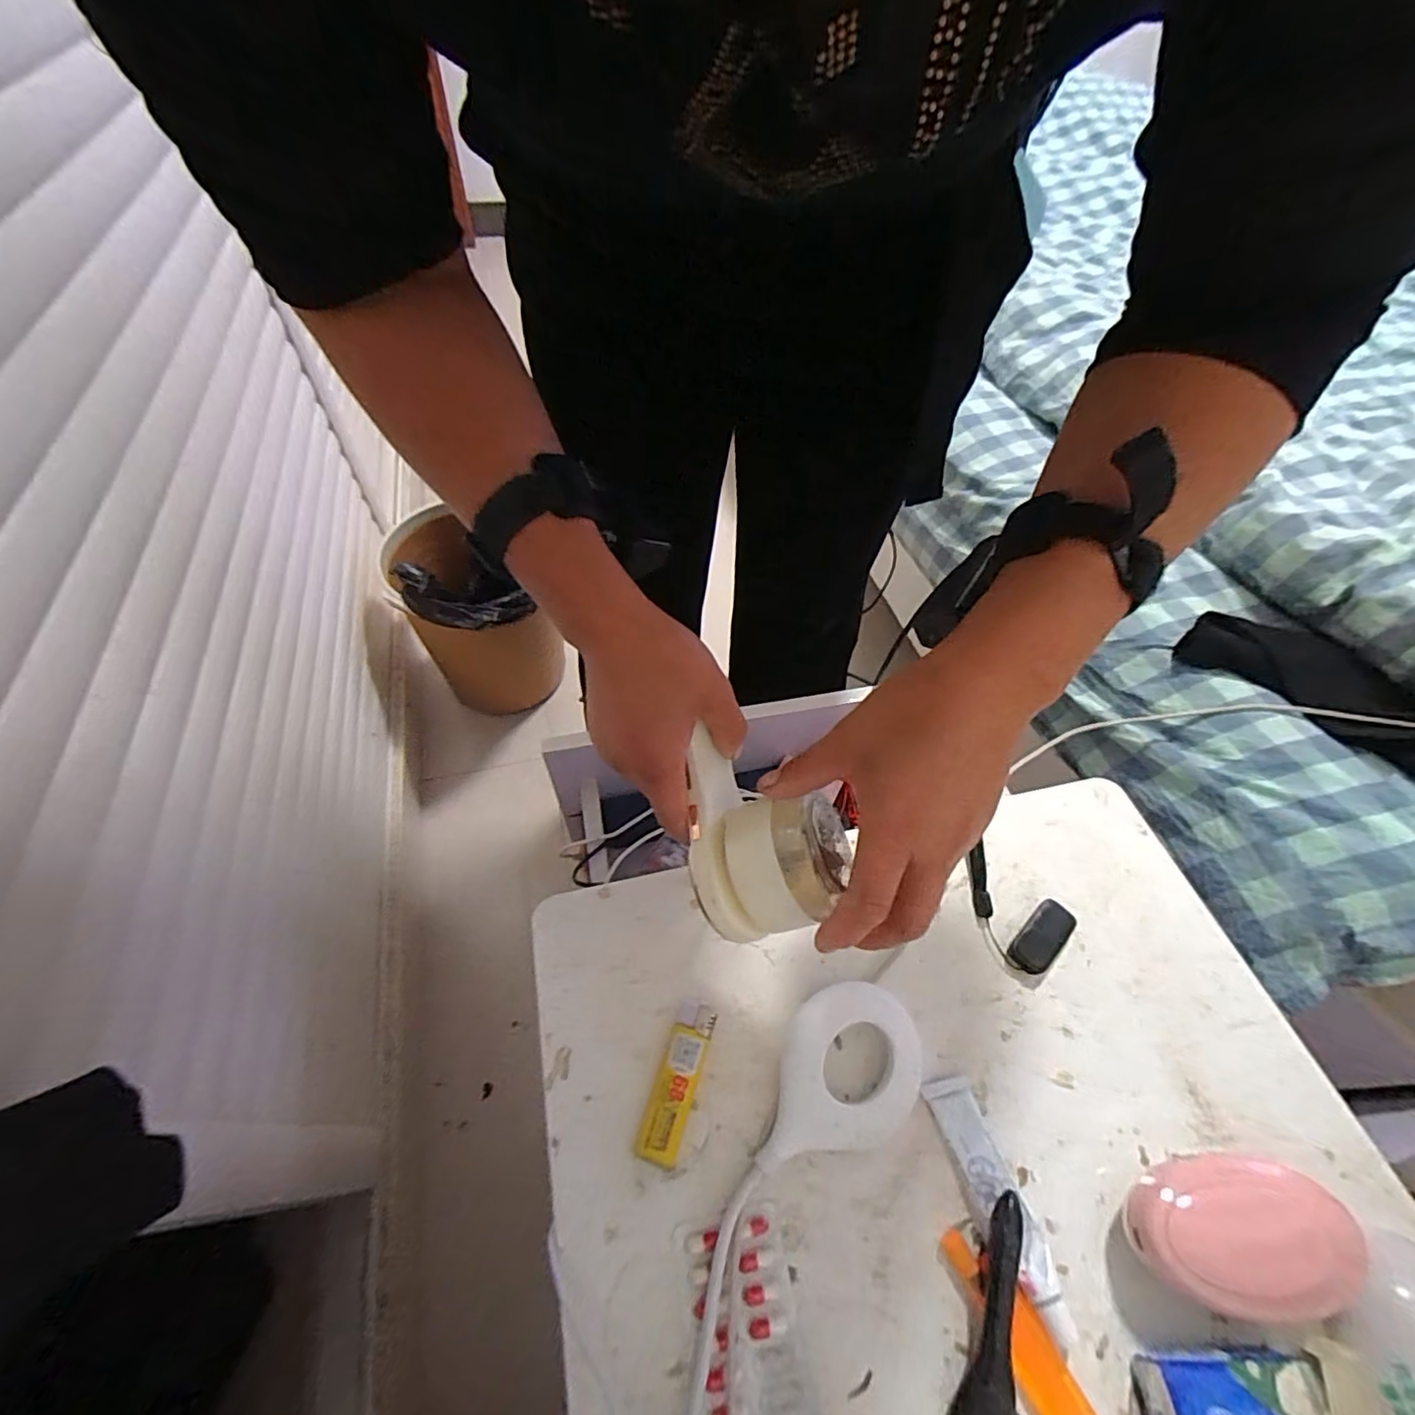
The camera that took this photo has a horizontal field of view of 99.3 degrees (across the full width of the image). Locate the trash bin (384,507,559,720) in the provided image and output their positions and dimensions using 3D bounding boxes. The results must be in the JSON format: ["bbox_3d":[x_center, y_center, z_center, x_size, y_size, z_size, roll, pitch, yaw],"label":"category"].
[{"bbox_3d":[-0.367,-0.126,0.973,0.206,0.292,0.214,2,55,-2],"label":"trash bin"}]

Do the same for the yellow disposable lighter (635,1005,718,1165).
[{"bbox_3d":[-0.018,0.217,0.352,0.025,0.011,0.081,16,55,8],"label":"yellow disposable lighter"}]

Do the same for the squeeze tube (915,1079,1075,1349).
[{"bbox_3d":[0.159,0.268,0.328,0.032,0.019,0.114,-13,56,-12],"label":"squeeze tube"}]

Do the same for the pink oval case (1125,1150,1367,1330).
[{"bbox_3d":[0.273,0.270,0.309,0.112,0.049,0.064,-3,55,-5],"label":"pink oval case"}]

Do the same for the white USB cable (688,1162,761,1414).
[{"bbox_3d":[0.001,0.313,0.284,0.017,0.011,0.157,14,55,7],"label":"white USB cable"}]

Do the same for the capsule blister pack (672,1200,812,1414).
[{"bbox_3d":[0.018,0.307,0.293,0.053,0.009,0.091,-6,55,-7],"label":"capsule blister pack"}]

